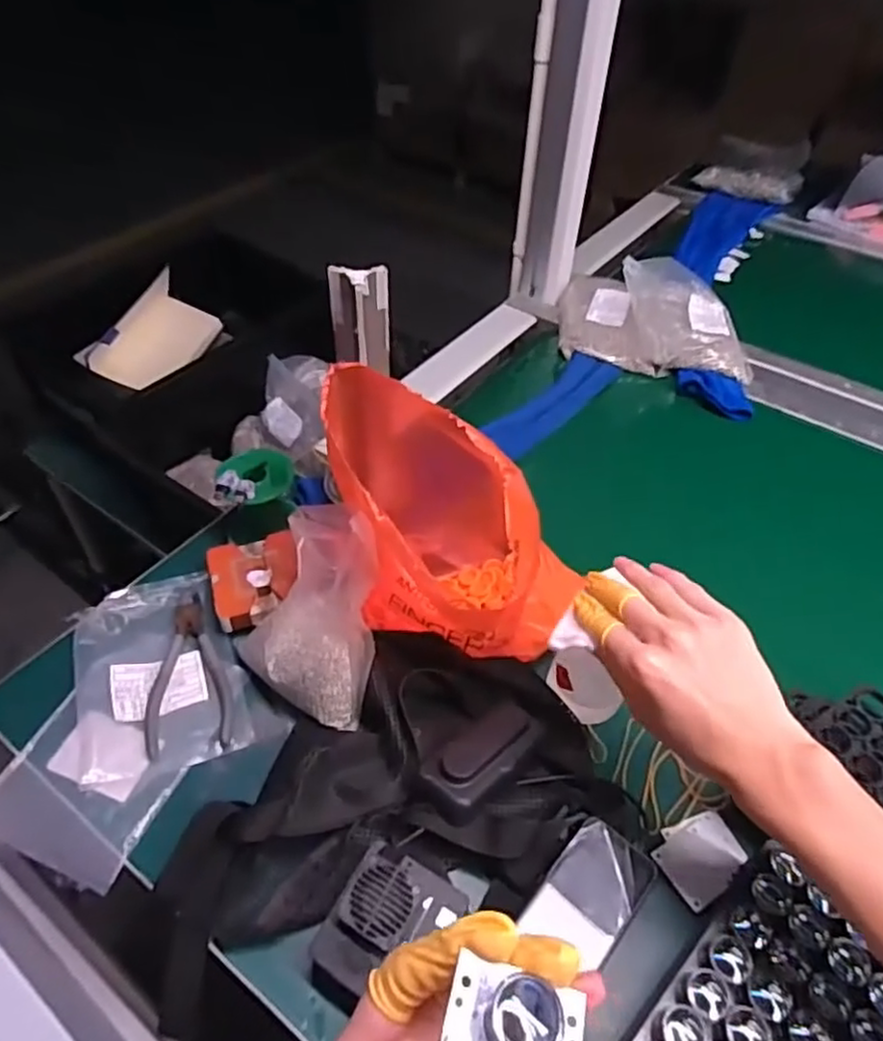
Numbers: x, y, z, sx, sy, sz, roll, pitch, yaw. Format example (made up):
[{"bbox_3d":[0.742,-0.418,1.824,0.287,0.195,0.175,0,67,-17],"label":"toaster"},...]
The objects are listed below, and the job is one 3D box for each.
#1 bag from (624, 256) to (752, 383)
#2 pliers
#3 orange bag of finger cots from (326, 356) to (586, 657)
[{"bbox_3d":[0.322,-0.271,0.902,0.178,0.072,0.136,12,48,8],"label":"bag"},{"bbox_3d":[-0.210,0.122,0.567,0.063,0.008,0.150,-11,48,-12],"label":"pliers"},{"bbox_3d":[-0.004,0.006,0.543,0.131,0.210,0.219,-15,49,-16],"label":"orange bag of finger cots"}]

